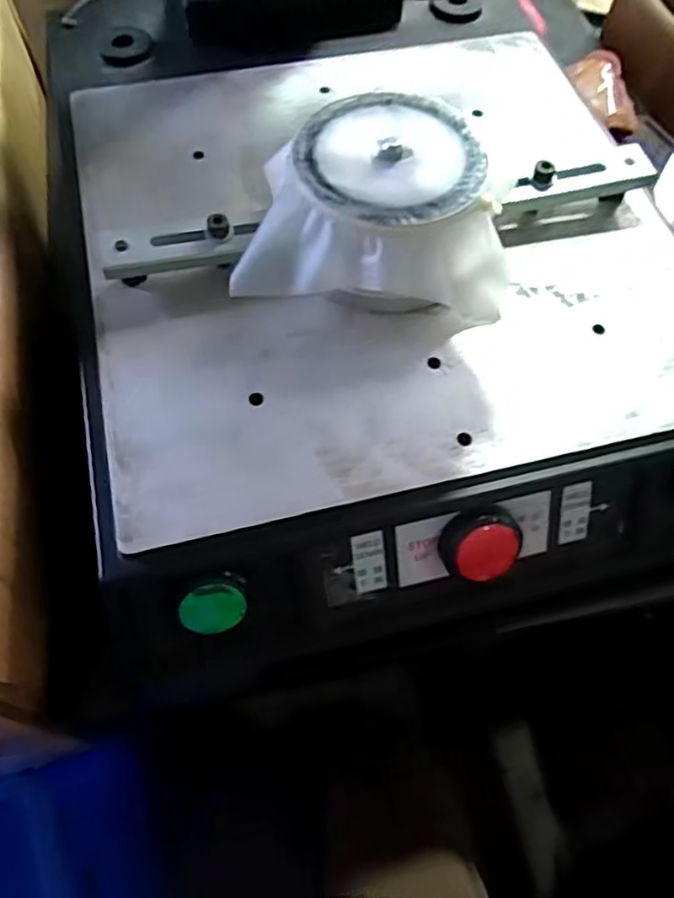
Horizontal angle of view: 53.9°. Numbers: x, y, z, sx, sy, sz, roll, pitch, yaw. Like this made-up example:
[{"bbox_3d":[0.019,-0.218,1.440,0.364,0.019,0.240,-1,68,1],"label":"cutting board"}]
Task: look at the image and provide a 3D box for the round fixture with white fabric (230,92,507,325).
[{"bbox_3d":[0.022,-0.138,0.380,0.148,0.062,0.122,2,62,-1],"label":"round fixture with white fabric"}]

